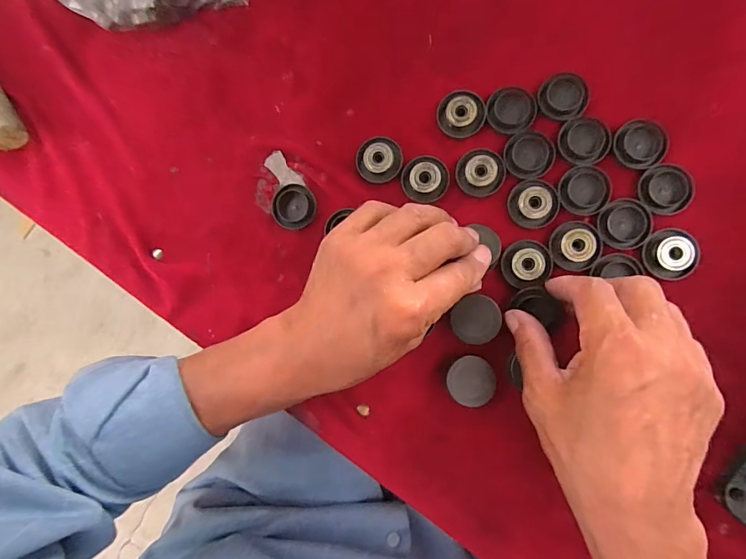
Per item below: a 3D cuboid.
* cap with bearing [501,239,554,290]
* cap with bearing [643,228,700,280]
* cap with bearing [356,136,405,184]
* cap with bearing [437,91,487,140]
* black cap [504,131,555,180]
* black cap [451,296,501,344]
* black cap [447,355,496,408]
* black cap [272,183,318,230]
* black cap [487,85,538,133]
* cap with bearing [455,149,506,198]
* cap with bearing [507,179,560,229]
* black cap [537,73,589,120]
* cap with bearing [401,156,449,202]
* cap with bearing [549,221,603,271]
[{"bbox_3d":[0.104,-0.010,0.280,0.033,0.004,0.031,0,88,8],"label":"cap with bearing"},{"bbox_3d":[0.192,-0.017,0.267,0.031,0.011,0.031,0,88,8],"label":"cap with bearing"},{"bbox_3d":[0.005,-0.086,0.297,0.030,0.012,0.030,0,88,8],"label":"cap with bearing"},{"bbox_3d":[0.062,-0.116,0.291,0.033,0.011,0.029,-6,87,8],"label":"cap with bearing"},{"bbox_3d":[0.107,-0.086,0.284,0.032,0.004,0.032,0,88,8],"label":"black cap"},{"bbox_3d":[0.069,0.028,0.278,0.032,0.008,0.030,0,88,8],"label":"black cap"},{"bbox_3d":[0.066,0.068,0.281,0.031,0.022,0.032,0,88,8],"label":"black cap"},{"bbox_3d":[-0.058,-0.054,0.307,0.032,0.008,0.033,0,88,8],"label":"black cap"},{"bbox_3d":[0.096,-0.117,0.287,0.032,0.005,0.030,0,88,8],"label":"black cap"},{"bbox_3d":[0.074,-0.074,0.286,0.033,0.007,0.031,0,88,8],"label":"cap with bearing"},{"bbox_3d":[0.109,-0.052,0.280,0.032,0.005,0.033,0,88,8],"label":"cap with bearing"},{"bbox_3d":[0.130,-0.124,0.282,0.031,0.008,0.029,0,88,8],"label":"black cap"},{"bbox_3d":[0.037,-0.071,0.291,0.032,0.011,0.030,0,88,8],"label":"cap with bearing"},{"bbox_3d":[0.135,-0.023,0.275,0.031,0.006,0.031,0,88,8],"label":"cap with bearing"}]

